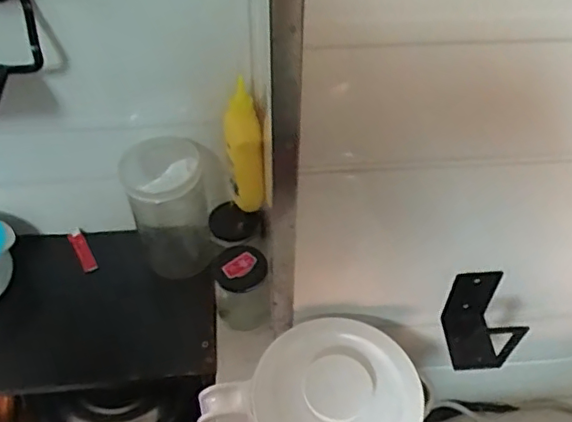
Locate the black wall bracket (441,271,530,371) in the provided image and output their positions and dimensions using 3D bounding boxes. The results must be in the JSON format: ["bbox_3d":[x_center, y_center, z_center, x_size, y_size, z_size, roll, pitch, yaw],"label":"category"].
[{"bbox_3d":[0.159,0.094,0.476,0.040,0.072,0.060,-2,48,-2],"label":"black wall bracket"}]

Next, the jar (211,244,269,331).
[{"bbox_3d":[-0.054,0.102,0.722,0.065,0.120,0.062,0,48,0],"label":"jar"}]

